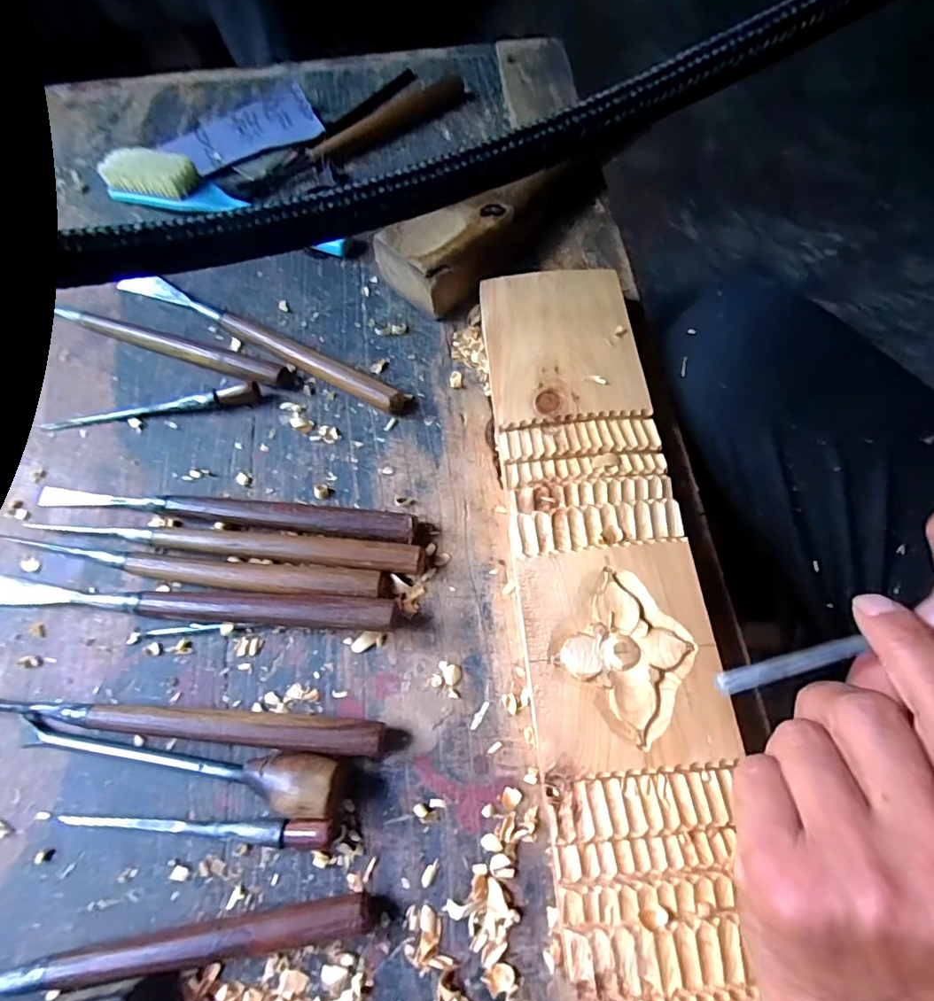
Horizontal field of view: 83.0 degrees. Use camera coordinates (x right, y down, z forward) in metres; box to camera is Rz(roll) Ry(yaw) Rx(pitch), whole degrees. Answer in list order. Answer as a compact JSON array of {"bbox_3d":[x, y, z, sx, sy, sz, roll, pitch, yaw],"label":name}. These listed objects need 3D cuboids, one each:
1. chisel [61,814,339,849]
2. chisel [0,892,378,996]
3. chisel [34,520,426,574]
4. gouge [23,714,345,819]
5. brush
[{"bbox_3d":[-0.140,0.171,0.272,0.147,0.015,0.013,-1,67,1],"label":"chisel"},{"bbox_3d":[-0.175,0.221,0.249,0.261,0.018,0.017,-10,67,-3],"label":"chisel"},{"bbox_3d":[-0.151,0.027,0.329,0.252,0.018,0.018,5,67,4],"label":"chisel"},{"bbox_3d":[-0.153,0.136,0.279,0.181,0.028,0.026,8,67,5],"label":"gouge"},{"bbox_3d":[-0.201,-0.250,0.435,0.217,0.041,0.032,17,69,9],"label":"brush"}]

